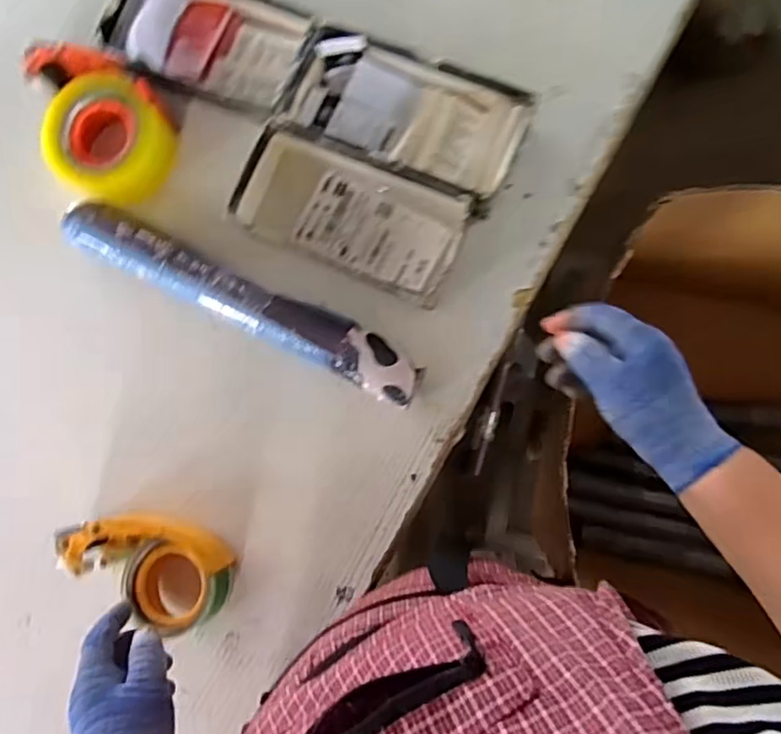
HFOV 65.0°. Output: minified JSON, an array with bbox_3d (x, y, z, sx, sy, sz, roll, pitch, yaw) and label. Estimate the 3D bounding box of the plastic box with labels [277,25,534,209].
[{"bbox_3d":[0.018,-0.239,0.592,0.227,0.054,0.110,26,88,9],"label":"plastic box with labels"}]

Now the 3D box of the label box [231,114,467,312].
[{"bbox_3d":[-0.036,-0.148,0.590,0.215,0.053,0.105,26,88,9],"label":"label box"}]

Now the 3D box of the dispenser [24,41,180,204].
[{"bbox_3d":[-0.290,-0.248,0.626,0.127,0.060,0.152,-13,83,6],"label":"dispenser"}]

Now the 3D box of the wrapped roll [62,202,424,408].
[{"bbox_3d":[-0.149,-0.067,0.604,0.393,0.046,0.052,26,88,9],"label":"wrapped roll"}]

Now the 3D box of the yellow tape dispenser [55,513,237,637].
[{"bbox_3d":[-0.218,0.184,0.563,0.139,0.063,0.100,-7,83,7],"label":"yellow tape dispenser"}]

